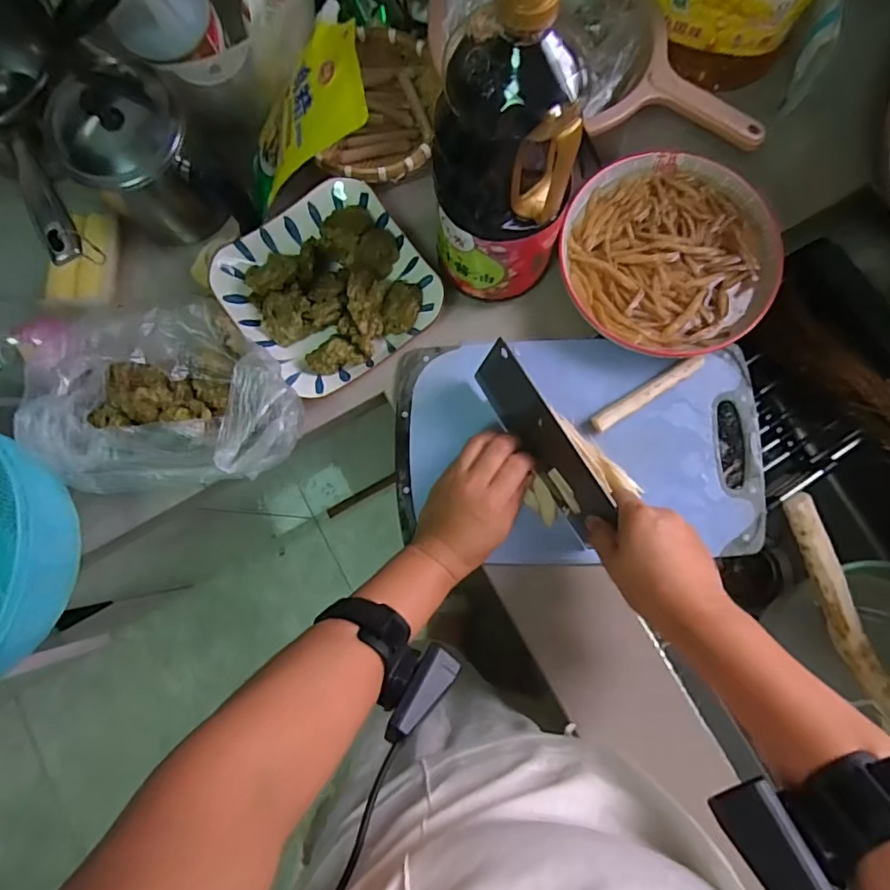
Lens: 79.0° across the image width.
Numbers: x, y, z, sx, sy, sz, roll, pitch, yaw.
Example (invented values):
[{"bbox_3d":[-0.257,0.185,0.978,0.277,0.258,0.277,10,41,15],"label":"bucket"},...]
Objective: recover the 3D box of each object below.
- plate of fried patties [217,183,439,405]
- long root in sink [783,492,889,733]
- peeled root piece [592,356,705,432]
[{"bbox_3d":[-0.115,-0.160,0.524,0.177,0.041,0.183,-37,82,-4],"label":"plate of fried patties"},{"bbox_3d":[0.427,0.189,0.567,0.033,0.026,0.326,-32,101,-4],"label":"long root in sink"},{"bbox_3d":[0.194,-0.051,0.519,0.122,0.015,0.018,-32,82,-4],"label":"peeled root piece"}]

